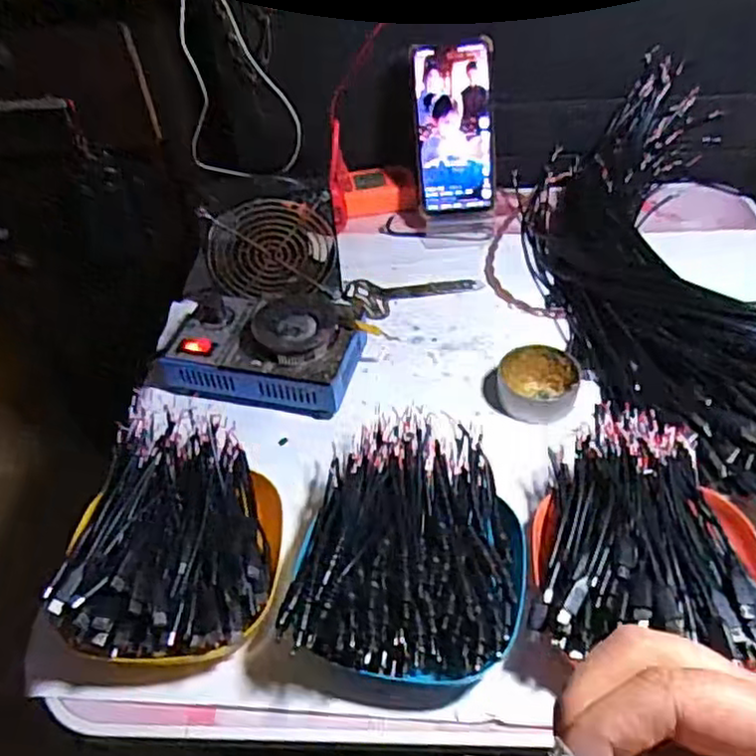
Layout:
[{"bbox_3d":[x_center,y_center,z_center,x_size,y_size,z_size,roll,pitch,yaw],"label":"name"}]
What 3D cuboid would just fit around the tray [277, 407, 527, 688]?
[{"bbox_3d":[0.026,0.098,0.442,0.130,0.061,0.177,6,47,11],"label":"tray"}]

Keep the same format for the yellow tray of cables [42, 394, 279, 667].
[{"bbox_3d":[-0.129,0.096,0.462,0.129,0.056,0.179,-1,46,3],"label":"yellow tray of cables"}]

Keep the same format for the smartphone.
[{"bbox_3d":[0.076,-0.246,0.694,0.075,0.160,0.007,-1,22,10],"label":"smartphone"}]

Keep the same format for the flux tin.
[{"bbox_3d":[0.129,0.004,0.563,0.062,0.027,0.058,-2,46,3],"label":"flux tin"}]

